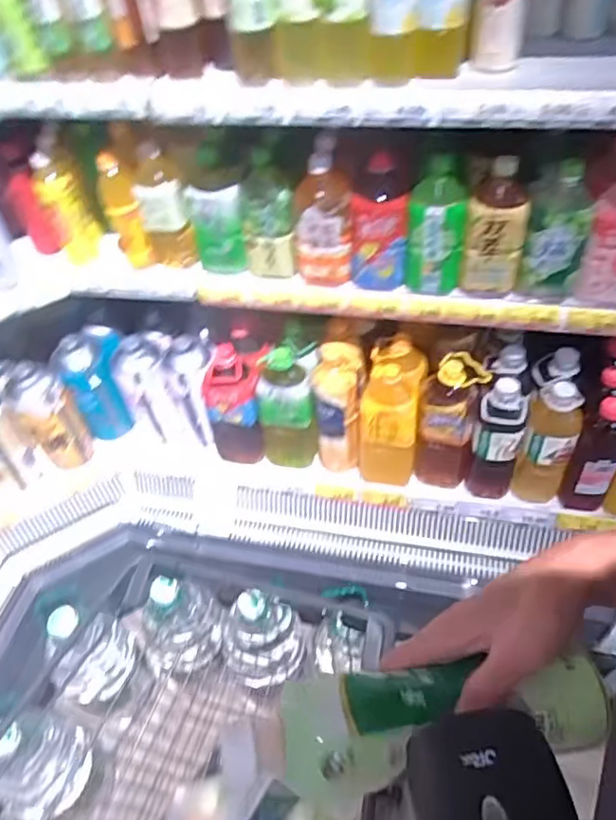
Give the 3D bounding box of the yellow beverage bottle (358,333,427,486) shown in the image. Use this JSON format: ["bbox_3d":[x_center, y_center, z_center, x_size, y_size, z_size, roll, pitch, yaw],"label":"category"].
[{"bbox_3d":[0.161,0.012,1.179,0.111,0.282,0.145,9,48,15],"label":"yellow beverage bottle"}]

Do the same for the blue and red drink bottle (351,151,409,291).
[{"bbox_3d":[0.115,-0.298,0.959,0.087,0.207,0.102,5,47,11],"label":"blue and red drink bottle"}]

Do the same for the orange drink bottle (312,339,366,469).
[{"bbox_3d":[0.063,-0.001,1.202,0.087,0.291,0.111,2,46,9],"label":"orange drink bottle"}]

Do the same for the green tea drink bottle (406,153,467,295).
[{"bbox_3d":[0.196,-0.282,0.938,0.083,0.209,0.069,0,46,7],"label":"green tea drink bottle"}]

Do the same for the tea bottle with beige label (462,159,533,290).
[{"bbox_3d":[0.289,-0.286,0.928,0.082,0.194,0.099,9,48,15],"label":"tea bottle with beige label"}]

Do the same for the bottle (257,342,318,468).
[{"bbox_3d":[-0.042,-0.008,1.219,0.114,0.282,0.109,-2,46,4],"label":"bottle"}]

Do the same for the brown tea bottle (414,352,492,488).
[{"bbox_3d":[0.269,0.025,1.143,0.091,0.270,0.121,16,50,21],"label":"brown tea bottle"}]

